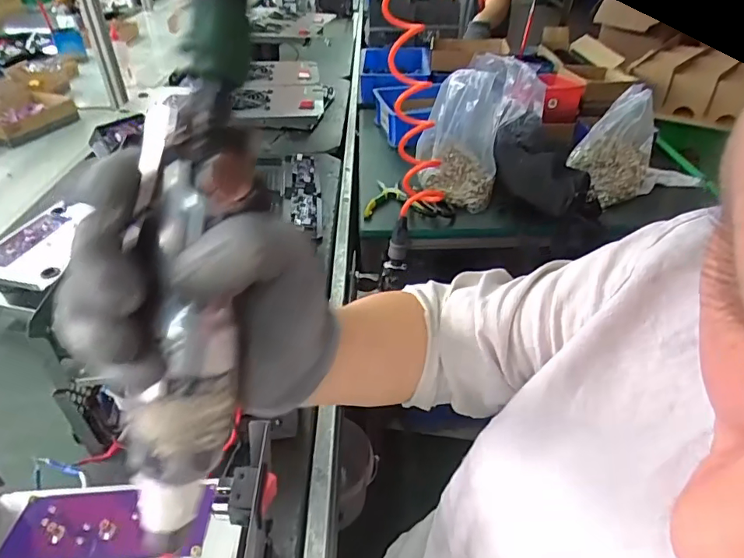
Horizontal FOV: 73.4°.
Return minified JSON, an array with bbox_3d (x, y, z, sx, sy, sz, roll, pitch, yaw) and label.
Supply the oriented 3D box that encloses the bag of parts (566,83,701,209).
[{"bbox_3d":[0.540,-0.283,0.989,0.254,0.207,0.118,-15,40,-19],"label":"bag of parts"}]

